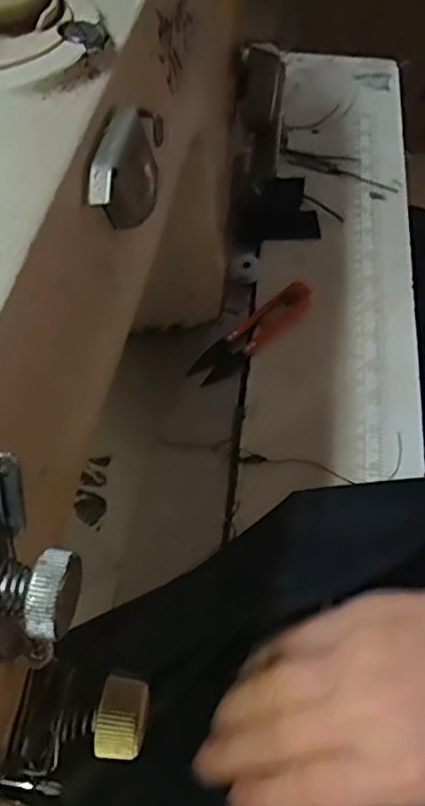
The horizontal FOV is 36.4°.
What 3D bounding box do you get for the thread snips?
[{"bbox_3d":[0.027,-0.049,0.431,0.101,0.010,0.025,-39,64,-23],"label":"thread snips"}]

